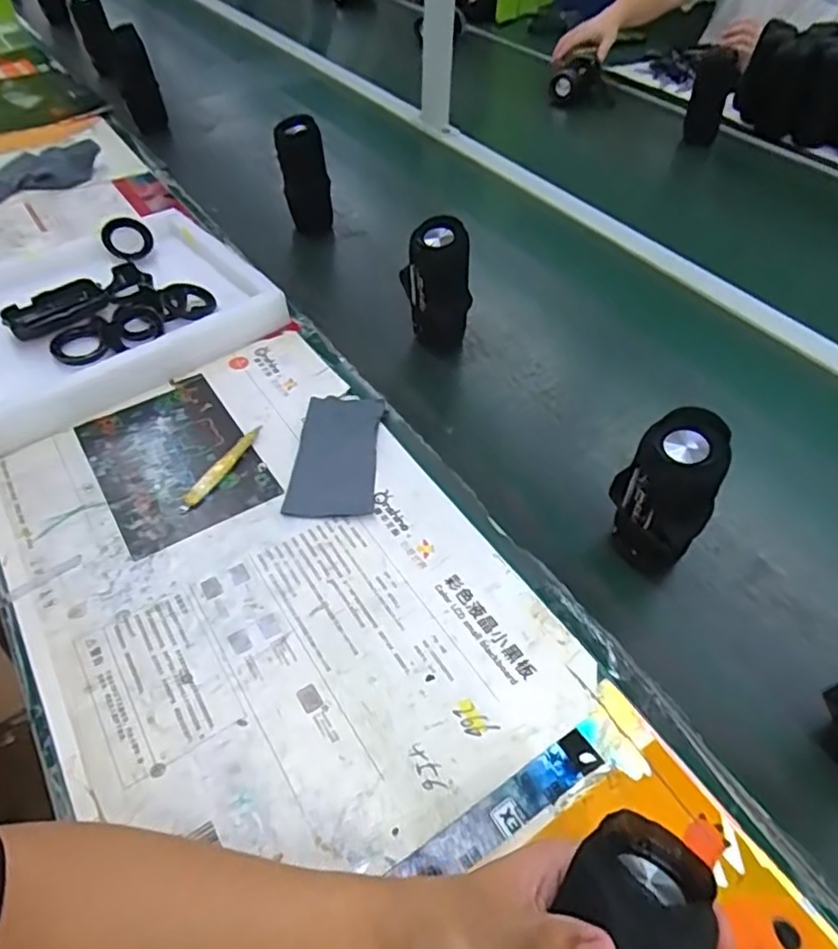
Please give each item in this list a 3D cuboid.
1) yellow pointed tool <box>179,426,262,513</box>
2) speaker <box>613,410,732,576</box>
[{"bbox_3d":[-0.193,-0.009,0.617,0.014,0.011,0.119,22,53,17],"label":"yellow pointed tool"},{"bbox_3d":[0.201,0.025,0.522,0.057,0.152,0.066,-21,53,-18],"label":"speaker"}]

